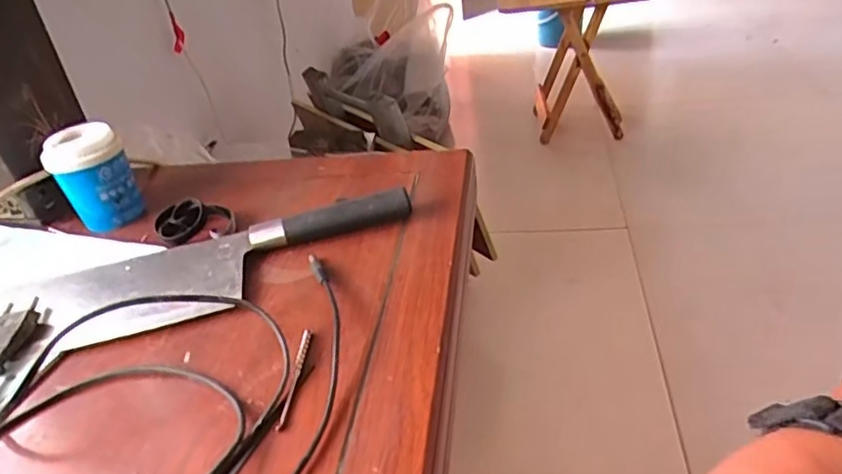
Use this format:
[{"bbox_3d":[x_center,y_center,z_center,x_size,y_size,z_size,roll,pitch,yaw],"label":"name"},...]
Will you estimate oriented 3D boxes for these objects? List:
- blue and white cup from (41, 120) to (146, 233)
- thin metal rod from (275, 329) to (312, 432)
[{"bbox_3d":[-0.268,-0.049,0.500,0.058,0.073,0.054,-20,37,-17],"label":"blue and white cup"},{"bbox_3d":[-0.071,0.078,0.343,0.005,0.005,0.071,-3,35,6],"label":"thin metal rod"}]

